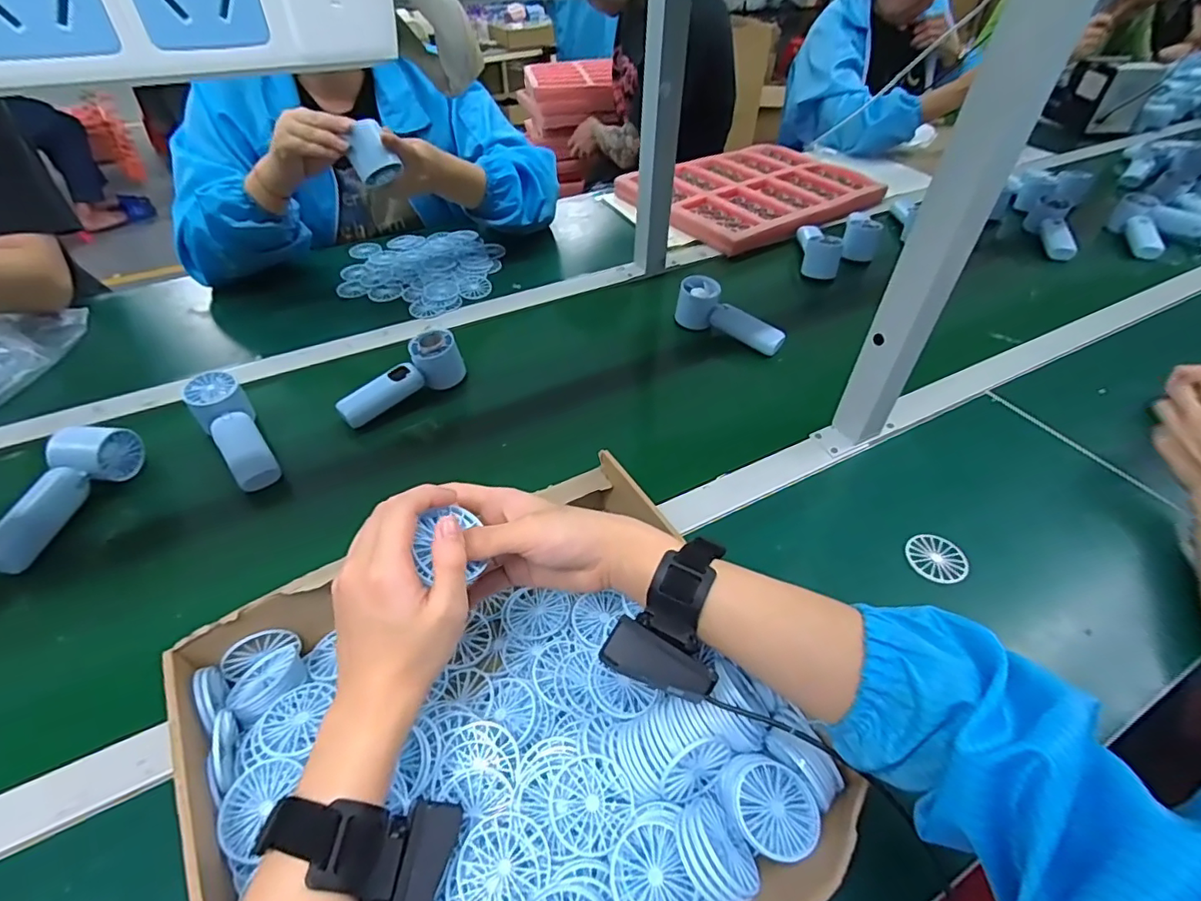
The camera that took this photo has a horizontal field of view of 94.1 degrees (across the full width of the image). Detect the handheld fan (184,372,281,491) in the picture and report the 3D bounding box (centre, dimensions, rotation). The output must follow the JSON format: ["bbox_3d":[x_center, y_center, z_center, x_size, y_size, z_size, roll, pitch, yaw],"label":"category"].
[{"bbox_3d":[-0.389,-0.018,0.595,0.051,0.058,0.153,-29,53,-26],"label":"handheld fan"}]

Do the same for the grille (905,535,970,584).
[{"bbox_3d":[0.307,0.099,0.510,0.048,0.010,0.046,15,48,13],"label":"grille"}]

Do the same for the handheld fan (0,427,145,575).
[{"bbox_3d":[-0.512,0.040,0.530,0.047,0.050,0.154,3,46,2],"label":"handheld fan"}]

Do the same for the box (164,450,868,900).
[{"bbox_3d":[-0.056,0.189,0.359,0.324,0.065,0.299,-24,52,-22],"label":"box"}]

